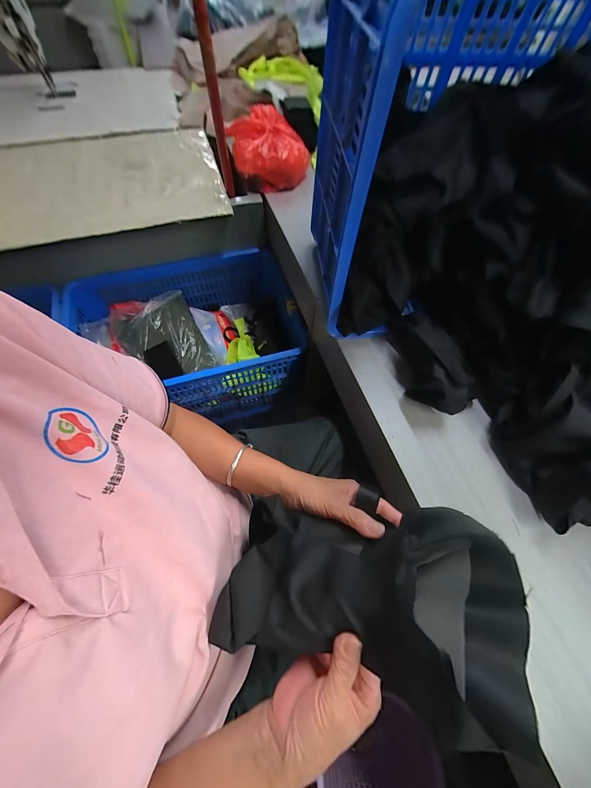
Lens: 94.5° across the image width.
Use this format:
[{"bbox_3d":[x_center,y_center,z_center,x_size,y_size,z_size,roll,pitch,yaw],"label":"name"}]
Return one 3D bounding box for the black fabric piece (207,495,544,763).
[{"bbox_3d":[0.058,0.174,0.249,0.243,0.123,0.132,8,64,2],"label":"black fabric piece"}]

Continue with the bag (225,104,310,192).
[{"bbox_3d":[-0.075,-0.677,0.763,0.222,0.111,0.196,-1,64,-3],"label":"bag"}]

